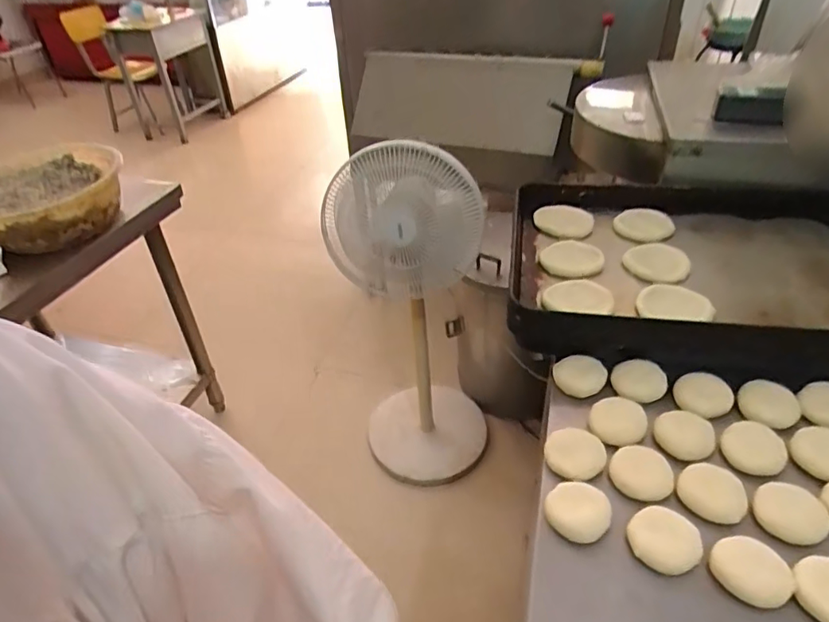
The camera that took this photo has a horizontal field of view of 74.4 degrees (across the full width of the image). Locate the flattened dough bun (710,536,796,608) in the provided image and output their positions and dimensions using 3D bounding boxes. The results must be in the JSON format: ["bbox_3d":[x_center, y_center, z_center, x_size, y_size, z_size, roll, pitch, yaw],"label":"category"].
[{"bbox_3d":[0.333,0.255,0.537,0.069,0.014,0.066,-2,38,2],"label":"flattened dough bun"}]

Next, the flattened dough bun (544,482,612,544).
[{"bbox_3d":[0.177,0.219,0.593,0.065,0.031,0.057,15,42,22],"label":"flattened dough bun"}]

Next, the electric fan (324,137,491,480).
[{"bbox_3d":[0.001,0.034,1.450,0.330,1.008,0.328,-4,38,-1],"label":"electric fan"}]

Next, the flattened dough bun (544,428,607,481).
[{"bbox_3d":[0.192,0.171,0.653,0.064,0.023,0.058,23,45,30],"label":"flattened dough bun"}]

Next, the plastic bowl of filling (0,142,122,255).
[{"bbox_3d":[-0.836,-0.252,1.237,0.303,0.113,0.352,-12,39,-11],"label":"plastic bowl of filling"}]

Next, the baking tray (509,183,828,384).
[{"bbox_3d":[0.470,-0.075,0.887,0.596,0.084,0.426,5,39,10],"label":"baking tray"}]

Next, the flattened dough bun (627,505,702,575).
[{"bbox_3d":[0.260,0.233,0.565,0.067,0.016,0.072,-2,38,2],"label":"flattened dough bun"}]

